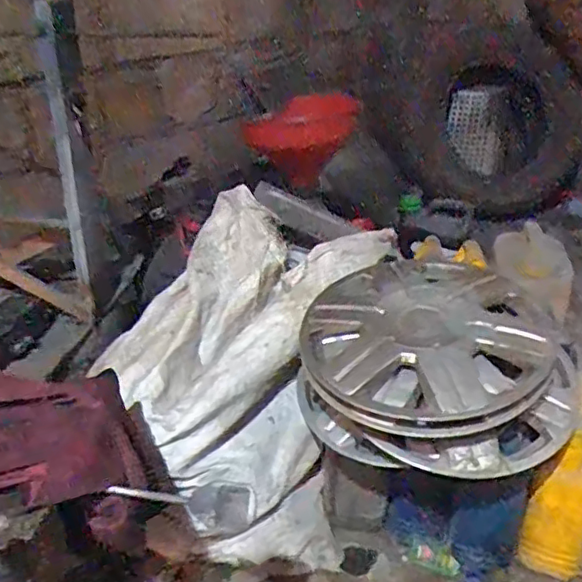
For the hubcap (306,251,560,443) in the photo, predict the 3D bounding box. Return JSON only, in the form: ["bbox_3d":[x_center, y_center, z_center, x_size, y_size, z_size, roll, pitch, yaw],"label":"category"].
[{"bbox_3d":[0.191,0.058,0.851,0.332,0.063,0.320,-7,44,7],"label":"hubcap"}]

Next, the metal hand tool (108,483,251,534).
[{"bbox_3d":[-0.110,0.215,0.618,0.146,0.048,0.010,3,-5,6],"label":"metal hand tool"}]

